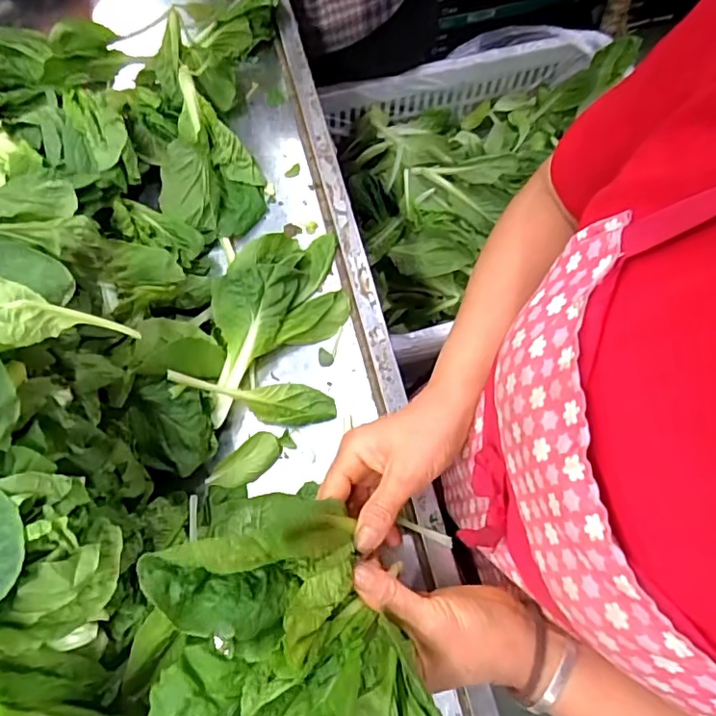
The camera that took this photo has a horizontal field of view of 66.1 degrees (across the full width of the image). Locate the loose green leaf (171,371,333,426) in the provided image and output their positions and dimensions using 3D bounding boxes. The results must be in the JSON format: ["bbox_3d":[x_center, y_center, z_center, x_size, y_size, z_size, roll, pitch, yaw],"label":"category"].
[{"bbox_3d":[-0.087,0.033,0.459,0.139,0.023,0.034,14,70,-24],"label":"loose green leaf"}]

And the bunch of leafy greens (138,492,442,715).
[{"bbox_3d":[-0.041,0.167,0.279,0.134,0.085,0.180,-23,74,-9],"label":"bunch of leafy greens"}]

